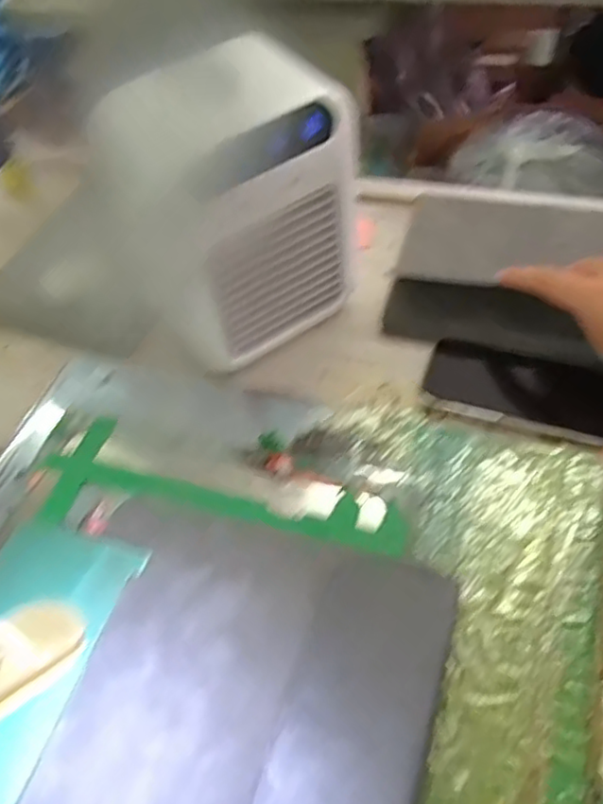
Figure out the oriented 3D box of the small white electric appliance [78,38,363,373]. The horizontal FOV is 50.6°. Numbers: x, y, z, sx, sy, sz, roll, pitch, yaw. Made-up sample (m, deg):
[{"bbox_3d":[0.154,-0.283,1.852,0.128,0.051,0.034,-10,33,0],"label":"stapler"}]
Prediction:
[{"bbox_3d":[-0.049,-0.147,0.496,0.161,0.206,0.106,-32,57,-15],"label":"small white electric appliance"}]

